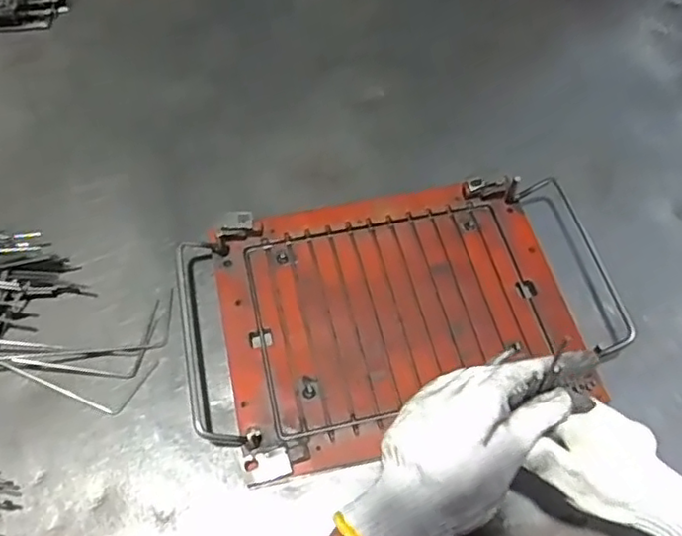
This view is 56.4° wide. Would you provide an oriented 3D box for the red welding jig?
[{"bbox_3d":[0.048,0.033,0.559,0.367,0.040,0.235,-9,58,-9],"label":"red welding jig"}]

